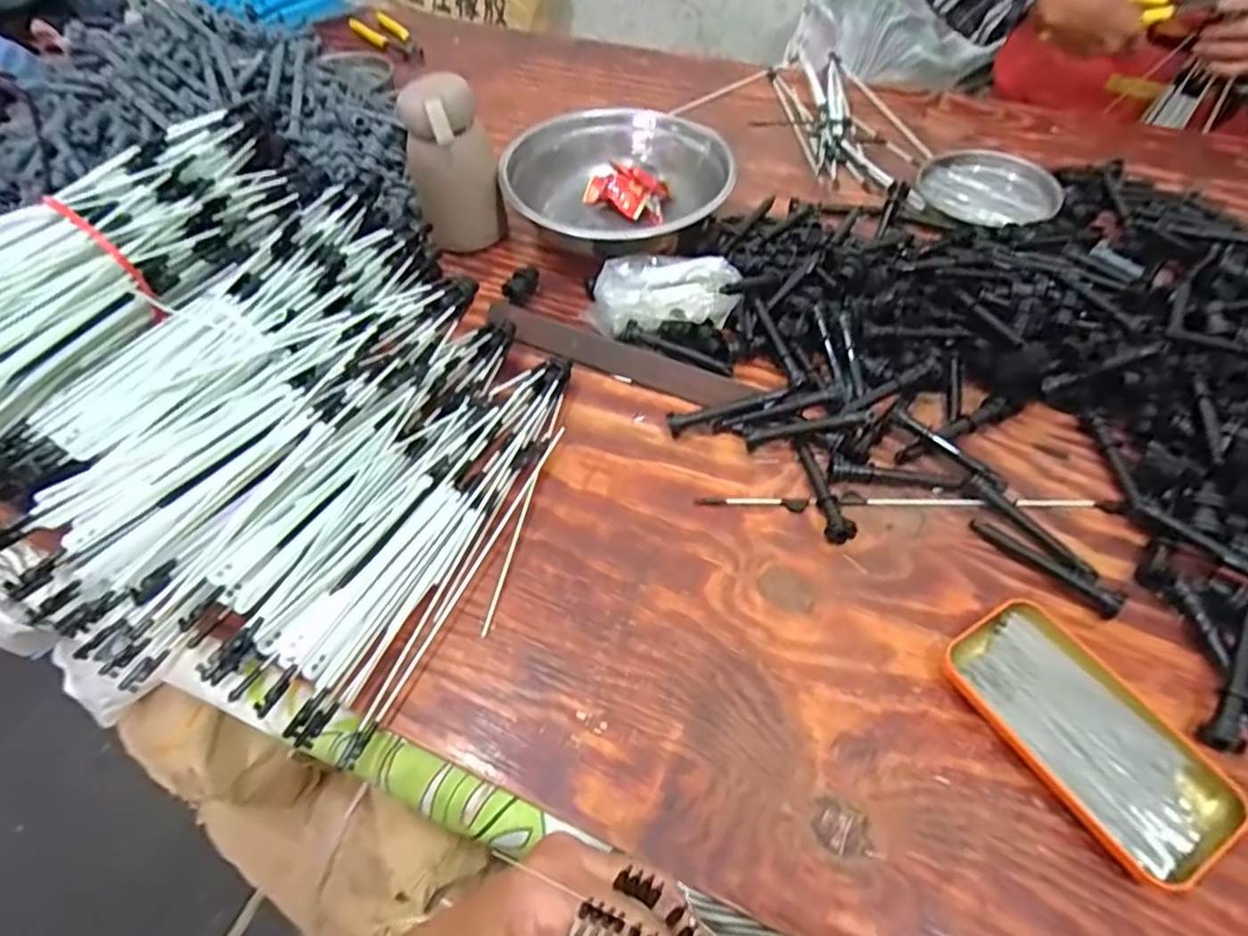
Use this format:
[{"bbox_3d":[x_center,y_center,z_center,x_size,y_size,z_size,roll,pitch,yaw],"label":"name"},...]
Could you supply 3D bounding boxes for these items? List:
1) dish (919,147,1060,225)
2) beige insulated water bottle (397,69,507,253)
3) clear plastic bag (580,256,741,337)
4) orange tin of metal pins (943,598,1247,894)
[{"bbox_3d":[0.371,-0.287,0.677,0.116,0.016,0.136,-36,60,-22],"label":"dish"},{"bbox_3d":[-0.158,-0.276,0.619,0.062,0.147,0.075,35,61,26],"label":"beige insulated water bottle"},{"bbox_3d":[0.031,-0.144,0.570,0.127,0.042,0.073,8,53,8],"label":"clear plastic bag"},{"bbox_3d":[0.251,0.142,0.364,0.077,0.021,0.142,-29,56,-18],"label":"orange tin of metal pins"}]

